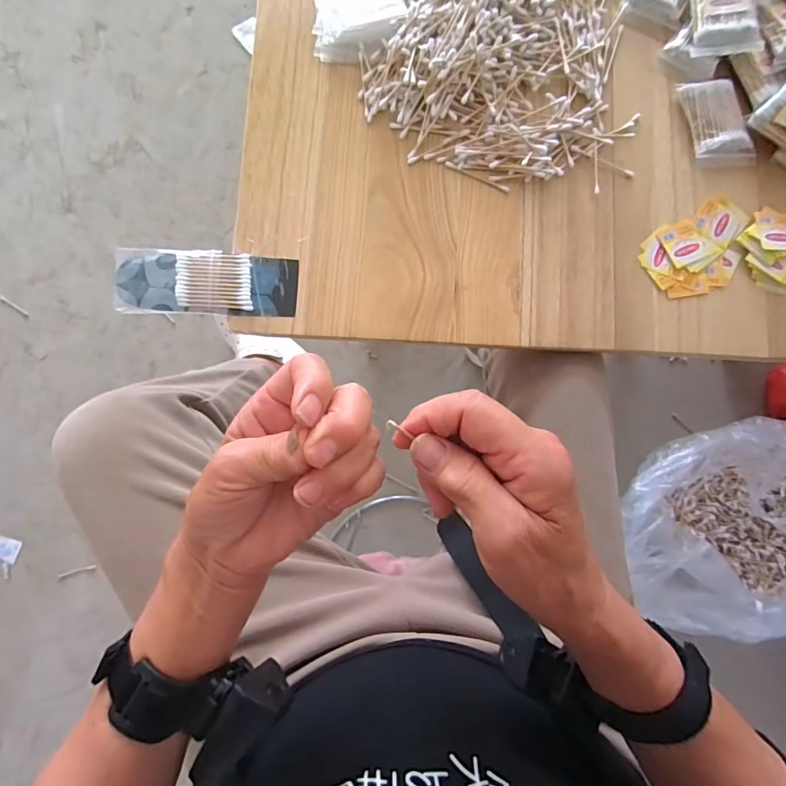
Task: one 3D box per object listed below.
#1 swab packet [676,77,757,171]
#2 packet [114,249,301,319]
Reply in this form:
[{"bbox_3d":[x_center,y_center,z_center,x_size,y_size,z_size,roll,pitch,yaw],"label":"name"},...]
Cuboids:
[{"bbox_3d":[0.336,-0.279,0.457,0.059,0.019,0.092,-10,84,-2],"label":"swab packet"},{"bbox_3d":[-0.186,-0.111,0.439,0.177,0.011,0.064,1,83,-1],"label":"packet"}]

